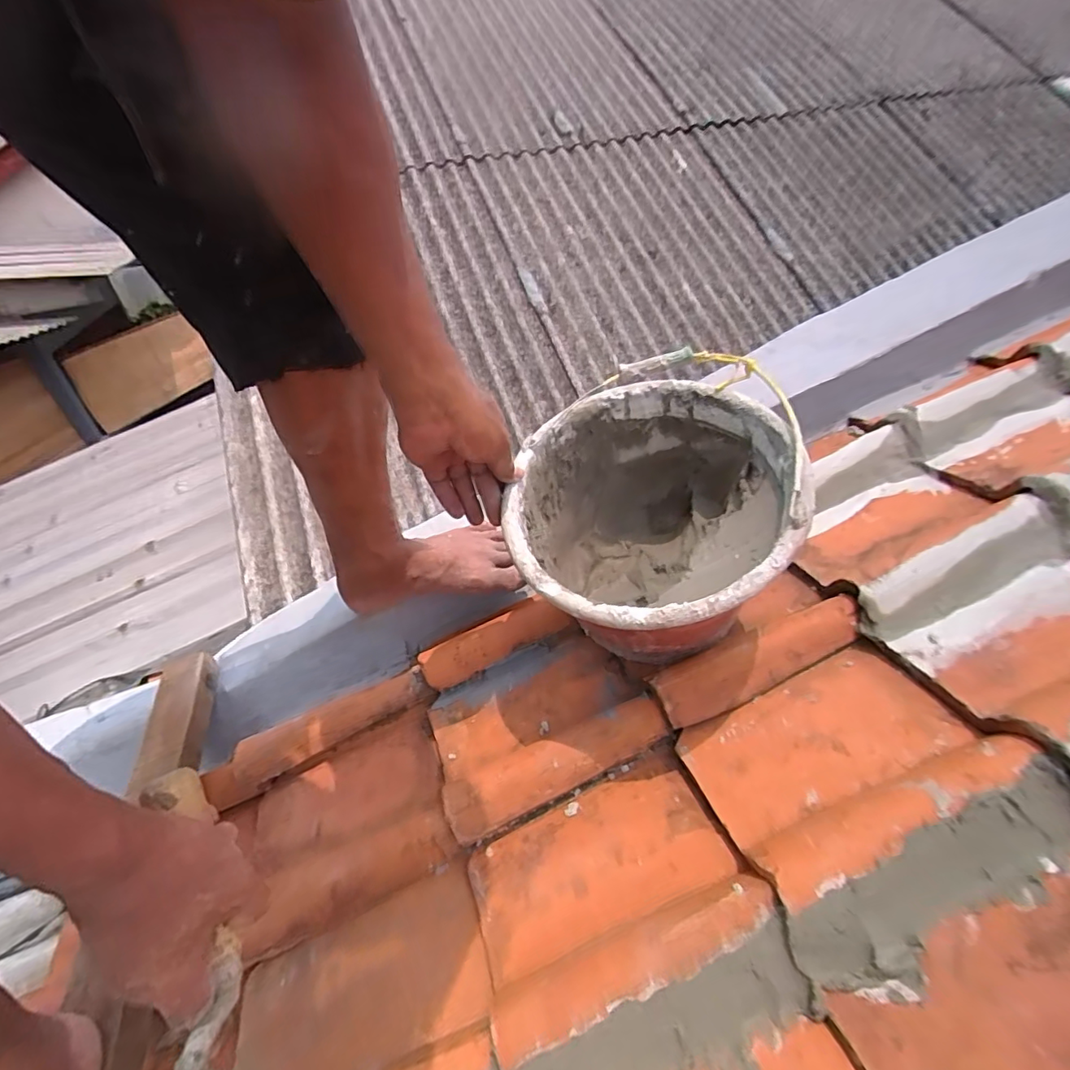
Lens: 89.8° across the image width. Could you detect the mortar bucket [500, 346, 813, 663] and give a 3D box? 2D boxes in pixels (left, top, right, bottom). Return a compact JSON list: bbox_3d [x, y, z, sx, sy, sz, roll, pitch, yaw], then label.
[{"bbox_3d":[0.133,0.002,0.591,0.263,0.255,0.326,-2,52,15],"label":"mortar bucket"}]

